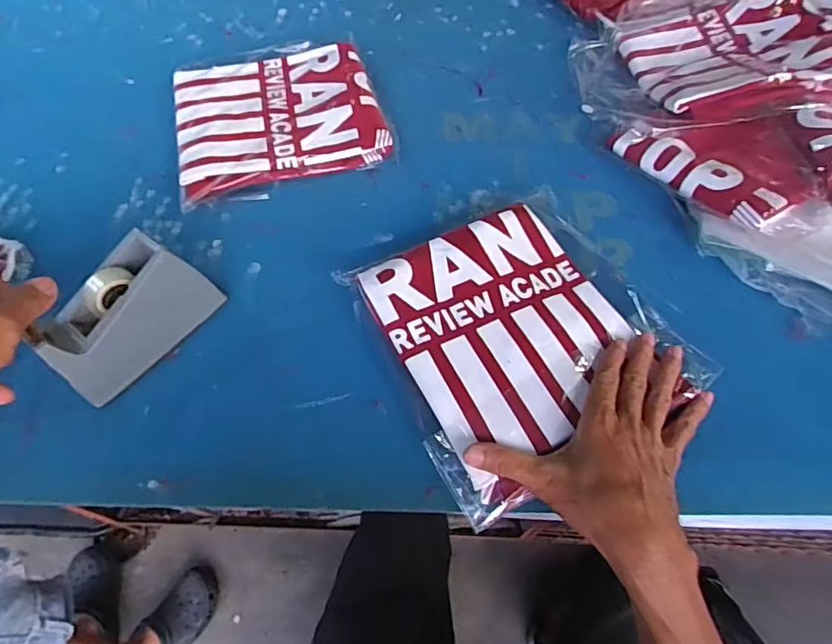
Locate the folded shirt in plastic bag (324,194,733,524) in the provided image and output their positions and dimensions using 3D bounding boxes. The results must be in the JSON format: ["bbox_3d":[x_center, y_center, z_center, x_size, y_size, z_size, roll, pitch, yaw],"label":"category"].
[{"bbox_3d":[0.090,0.000,0.467,0.244,0.029,0.255,-27,62,-14],"label":"folded shirt in plastic bag"}]

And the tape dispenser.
[{"bbox_3d":[-0.243,-0.005,0.435,0.053,0.091,0.138,34,66,20],"label":"tape dispenser"}]

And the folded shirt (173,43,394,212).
[{"bbox_3d":[-0.163,-0.246,0.616,0.234,0.031,0.217,-16,60,-8],"label":"folded shirt"}]

